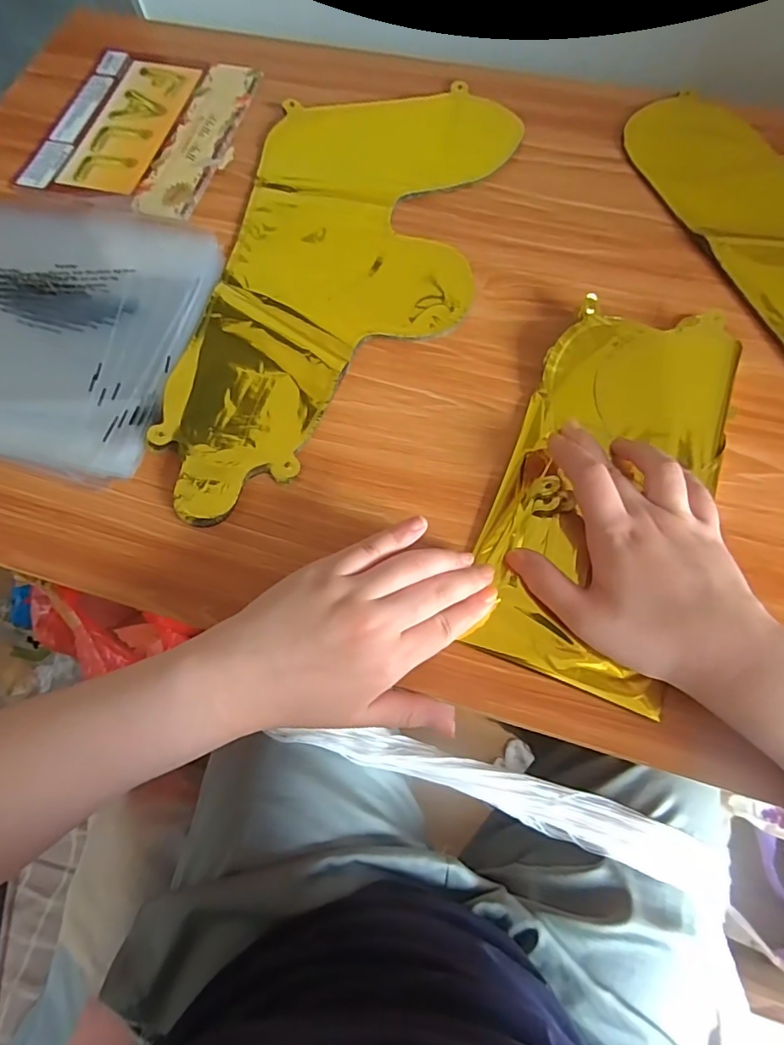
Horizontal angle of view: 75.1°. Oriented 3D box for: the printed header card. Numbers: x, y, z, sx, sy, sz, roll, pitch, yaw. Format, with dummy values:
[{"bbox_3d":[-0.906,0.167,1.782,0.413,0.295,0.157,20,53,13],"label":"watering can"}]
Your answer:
[{"bbox_3d":[-0.223,-0.354,0.460,0.163,0.006,0.184,14,72,7],"label":"printed header card"}]

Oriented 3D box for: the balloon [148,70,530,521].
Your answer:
[{"bbox_3d":[-0.047,-0.186,0.389,0.196,0.013,0.405,18,73,8],"label":"balloon"}]

